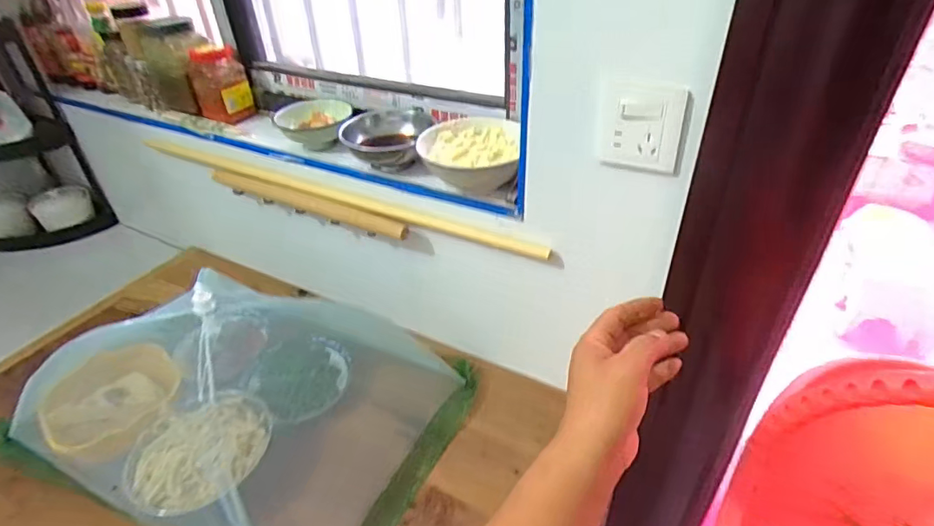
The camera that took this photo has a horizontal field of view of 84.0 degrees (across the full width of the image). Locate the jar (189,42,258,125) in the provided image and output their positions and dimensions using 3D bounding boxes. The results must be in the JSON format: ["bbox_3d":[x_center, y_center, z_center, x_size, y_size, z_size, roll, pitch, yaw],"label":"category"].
[{"bbox_3d":[-0.473,-0.343,0.996,0.066,0.125,0.079,21,44,31],"label":"jar"}]

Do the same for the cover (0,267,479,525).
[{"bbox_3d":[-0.349,0.174,0.808,0.612,0.243,0.445,17,42,27],"label":"cover"}]

